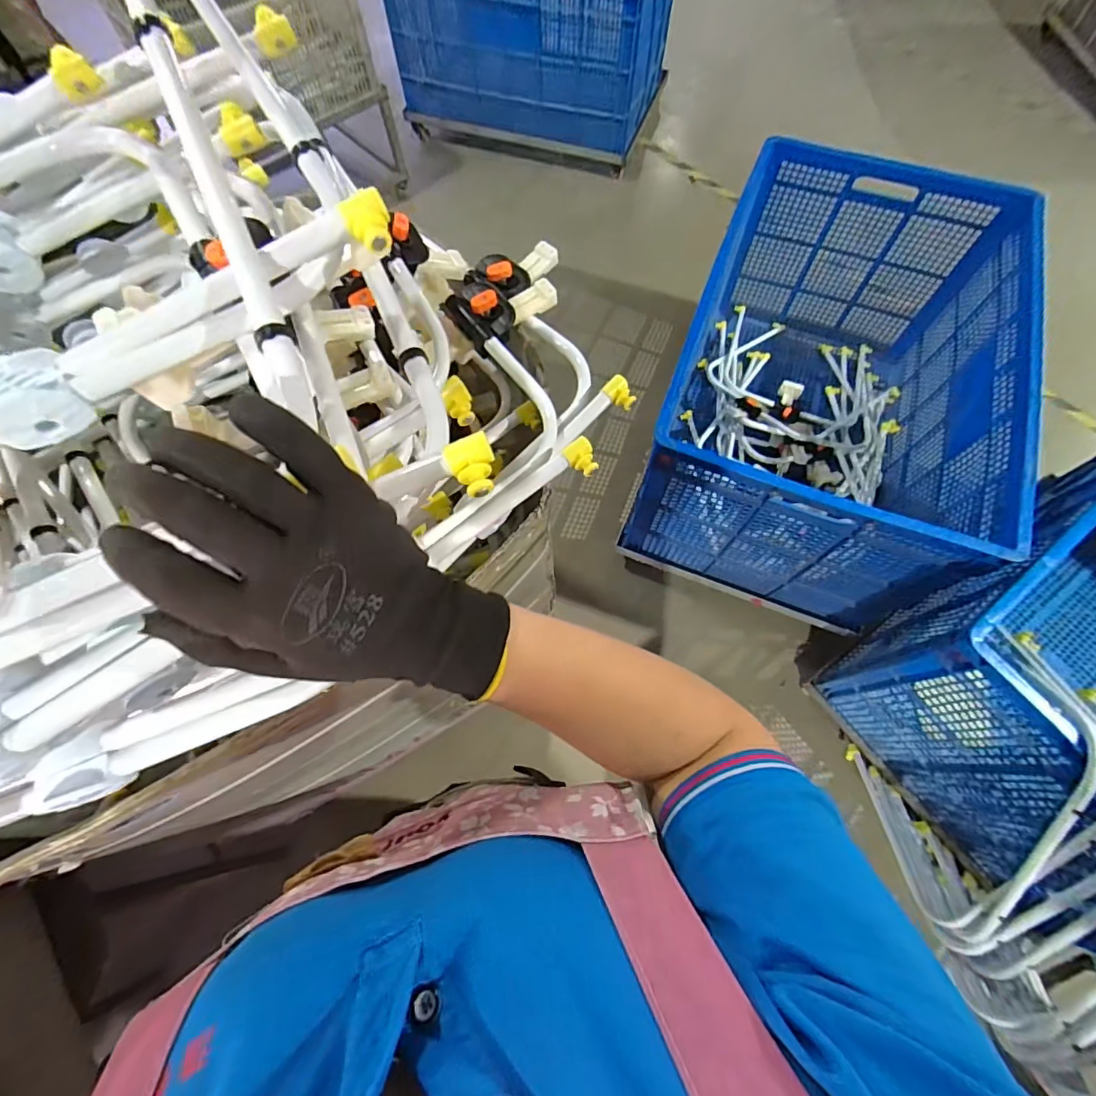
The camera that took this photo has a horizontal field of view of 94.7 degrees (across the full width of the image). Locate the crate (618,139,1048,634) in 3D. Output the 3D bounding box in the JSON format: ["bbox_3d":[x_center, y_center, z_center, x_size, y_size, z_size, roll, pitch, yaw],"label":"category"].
[{"bbox_3d":[0.727,-0.442,1.323,0.704,0.584,1.118,21,69,9],"label":"crate"}]

